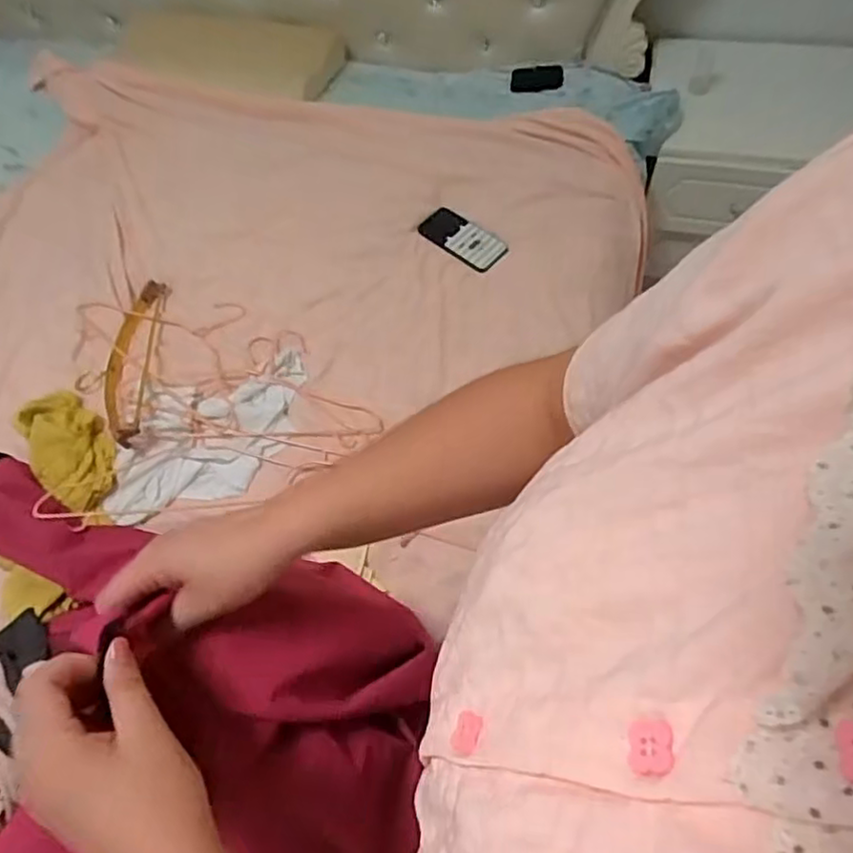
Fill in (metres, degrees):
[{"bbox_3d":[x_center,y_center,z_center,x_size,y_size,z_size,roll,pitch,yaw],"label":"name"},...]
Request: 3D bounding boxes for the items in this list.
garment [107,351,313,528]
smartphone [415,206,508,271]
[{"bbox_3d":[-0.324,0.006,0.987,0.310,0.031,0.207,-18,60,-6],"label":"garment"},{"bbox_3d":[0.066,-0.337,1.195,0.157,0.016,0.070,35,84,13],"label":"smartphone"}]

